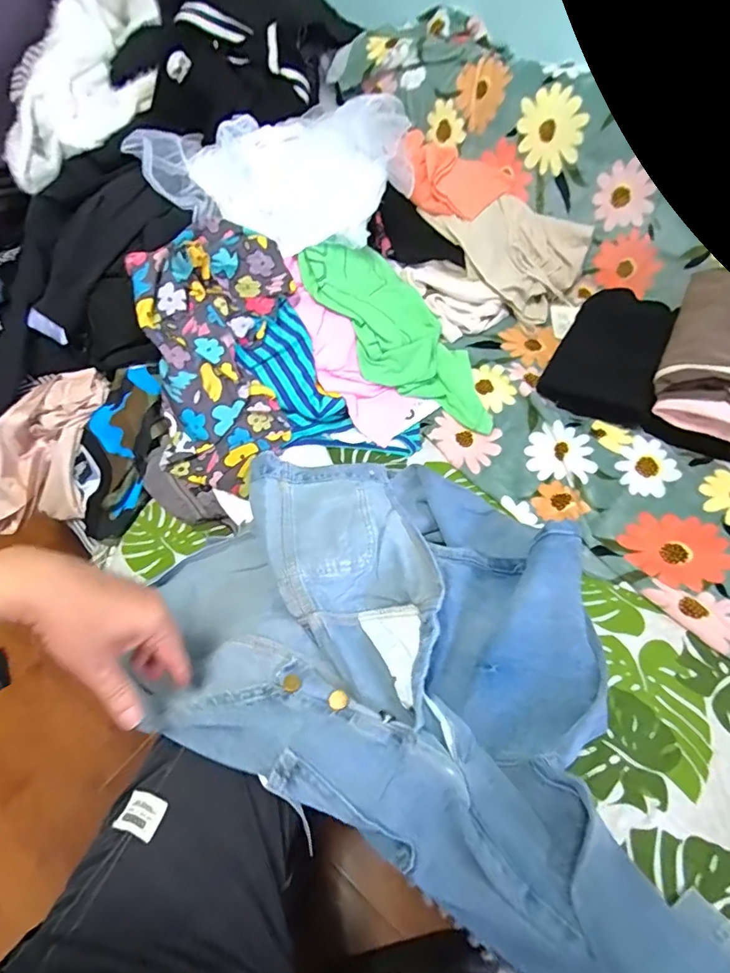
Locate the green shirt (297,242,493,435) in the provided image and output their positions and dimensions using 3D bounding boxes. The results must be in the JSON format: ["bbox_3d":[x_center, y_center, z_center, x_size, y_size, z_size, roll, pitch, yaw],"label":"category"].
[{"bbox_3d":[0.063,-0.243,0.804,0.384,0.038,0.181,47,61,-2],"label":"green shirt"}]

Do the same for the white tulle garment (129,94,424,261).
[{"bbox_3d":[-0.122,-0.504,0.788,0.374,0.149,0.251,-35,59,-25],"label":"white tulle garment"}]

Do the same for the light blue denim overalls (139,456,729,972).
[{"bbox_3d":[0.114,0.201,0.483,0.692,0.125,0.414,36,60,26],"label":"light blue denim overalls"}]

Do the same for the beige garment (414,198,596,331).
[{"bbox_3d":[0.282,-0.433,0.928,0.229,0.129,0.232,-24,55,-18],"label":"beige garment"}]

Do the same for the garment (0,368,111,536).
[{"bbox_3d":[-0.484,-0.041,0.753,0.240,0.147,0.161,-28,56,-20],"label":"garment"}]

